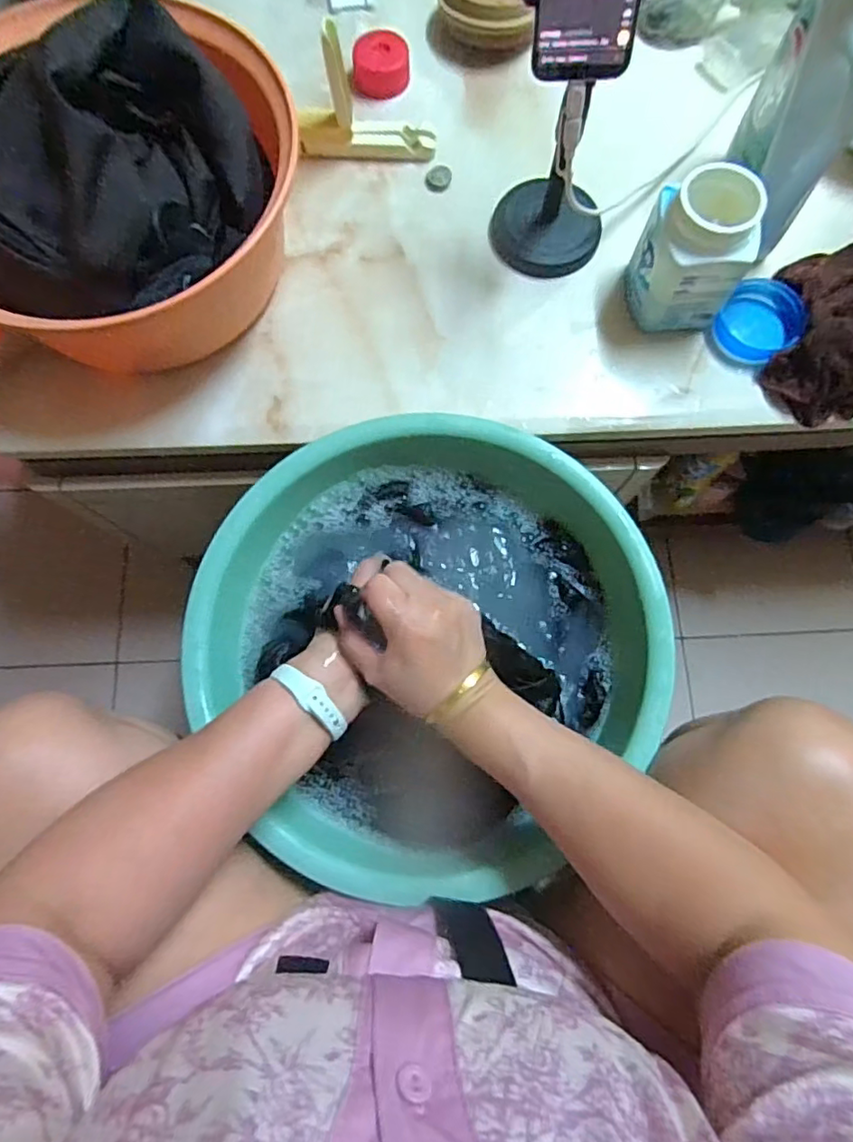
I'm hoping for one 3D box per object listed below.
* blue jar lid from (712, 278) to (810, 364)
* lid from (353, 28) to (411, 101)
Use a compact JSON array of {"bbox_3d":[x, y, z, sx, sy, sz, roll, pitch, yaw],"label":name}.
[{"bbox_3d":[0.320,-0.242,0.565,0.082,0.024,0.080,-27,76,7],"label":"blue jar lid"},{"bbox_3d":[-0.048,-0.548,0.628,0.059,0.031,0.058,0,74,0],"label":"lid"}]

